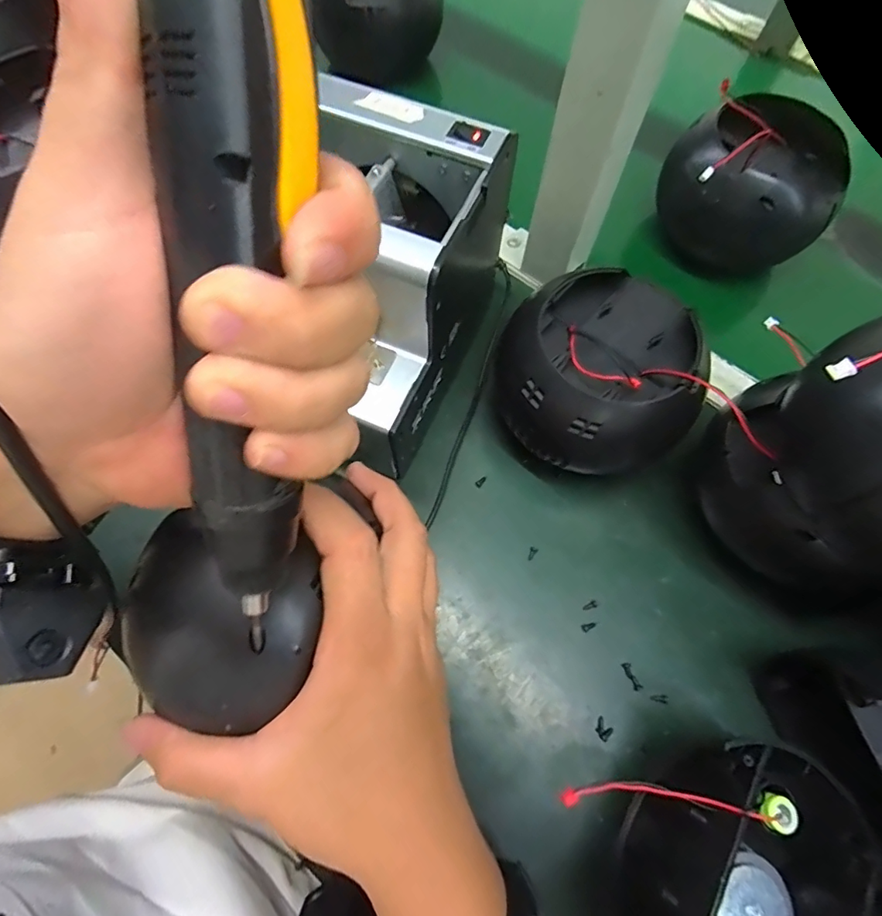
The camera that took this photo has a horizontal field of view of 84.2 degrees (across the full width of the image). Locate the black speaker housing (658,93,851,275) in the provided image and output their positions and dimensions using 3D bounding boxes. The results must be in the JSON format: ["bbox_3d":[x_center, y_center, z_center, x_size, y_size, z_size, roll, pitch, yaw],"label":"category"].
[{"bbox_3d":[0.236,-0.207,0.383,0.106,0.087,0.101,1,69,-1],"label":"black speaker housing"}]

